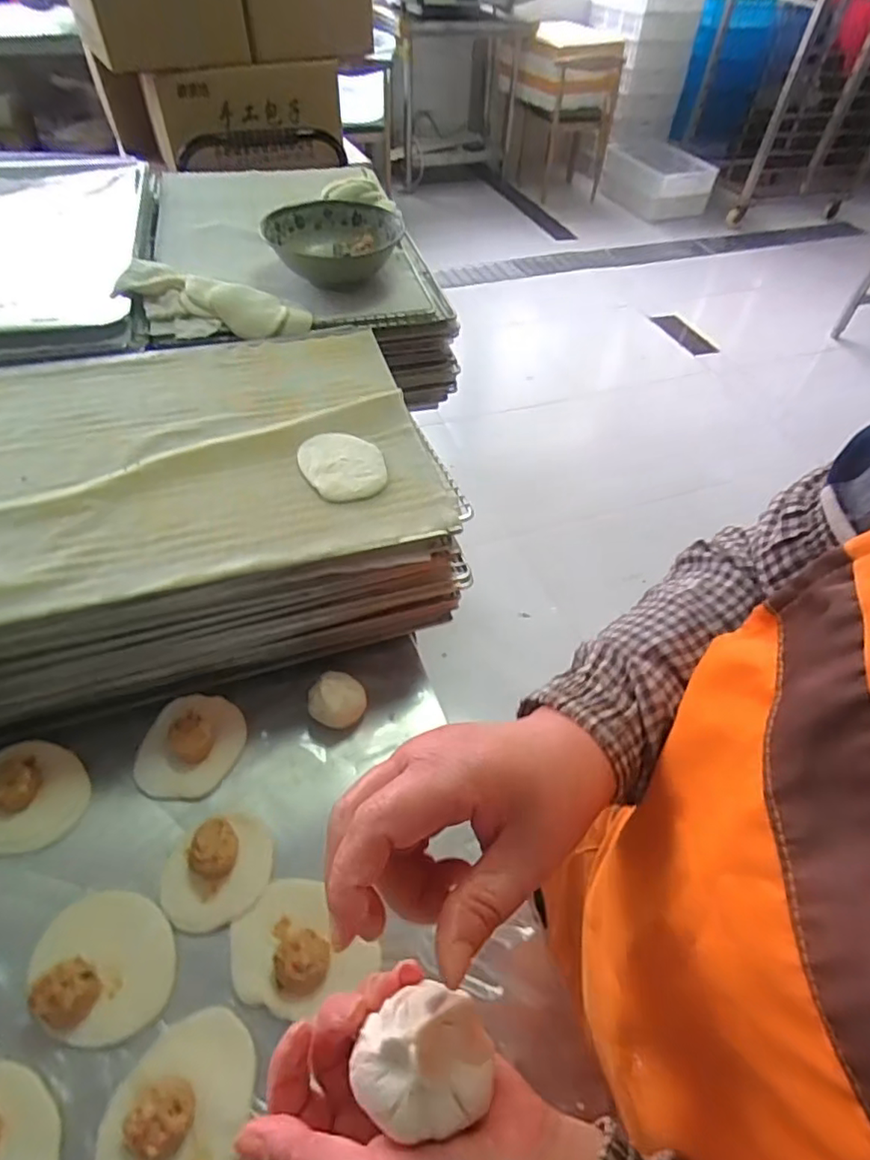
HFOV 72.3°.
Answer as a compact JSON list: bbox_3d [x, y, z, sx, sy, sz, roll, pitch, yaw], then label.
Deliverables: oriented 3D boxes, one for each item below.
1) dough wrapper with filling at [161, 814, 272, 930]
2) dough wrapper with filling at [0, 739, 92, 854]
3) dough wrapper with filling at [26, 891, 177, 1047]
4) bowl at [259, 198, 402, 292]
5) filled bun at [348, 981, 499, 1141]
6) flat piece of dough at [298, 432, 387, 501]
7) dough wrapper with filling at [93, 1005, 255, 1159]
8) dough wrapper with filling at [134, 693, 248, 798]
[{"bbox_3d":[-0.178,0.232,0.482,0.086,0.034,0.077,-19,53,-18],"label":"dough wrapper with filling"},{"bbox_3d":[-0.359,0.188,0.517,0.091,0.028,0.093,2,50,-2],"label":"dough wrapper with filling"},{"bbox_3d":[-0.244,0.280,0.438,0.087,0.030,0.100,-31,58,-26],"label":"dough wrapper with filling"},{"bbox_3d":[-0.144,-0.479,0.861,0.183,0.068,0.183,4,50,0],"label":"bowl"},{"bbox_3d":[-0.003,0.183,0.229,0.050,0.030,0.044,-22,54,-20],"label":"filled bun"},{"bbox_3d":[-0.091,-0.116,0.588,0.076,0.009,0.098,-22,54,-20],"label":"flat piece of dough"},{"bbox_3d":[-0.171,0.350,0.386,0.087,0.026,0.117,16,51,10],"label":"dough wrapper with filling"},{"bbox_3d":[-0.225,0.150,0.553,0.081,0.028,0.094,12,50,7],"label":"dough wrapper with filling"}]

